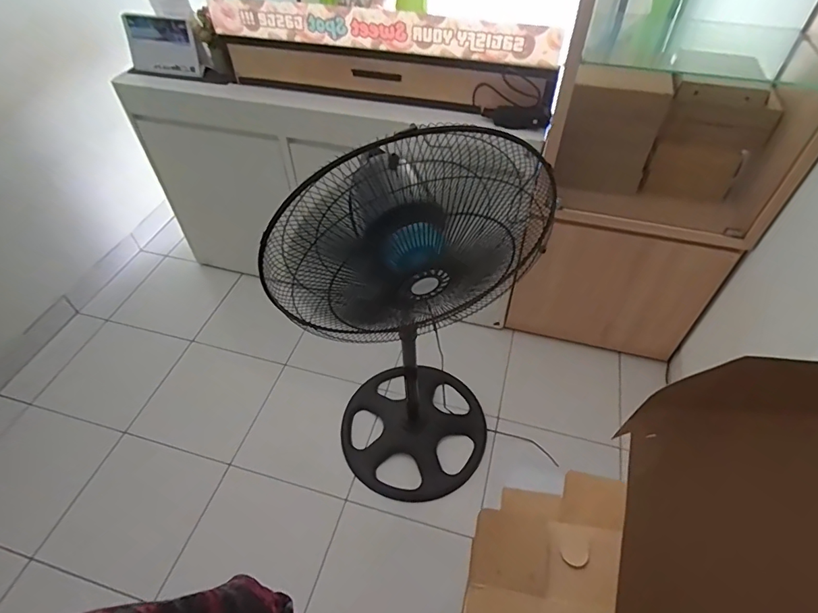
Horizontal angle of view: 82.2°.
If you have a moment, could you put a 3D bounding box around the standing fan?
[{"bbox_3d":[0.013,0.083,1.162,0.466,1.096,0.394,-1,49,1],"label":"standing fan"}]

